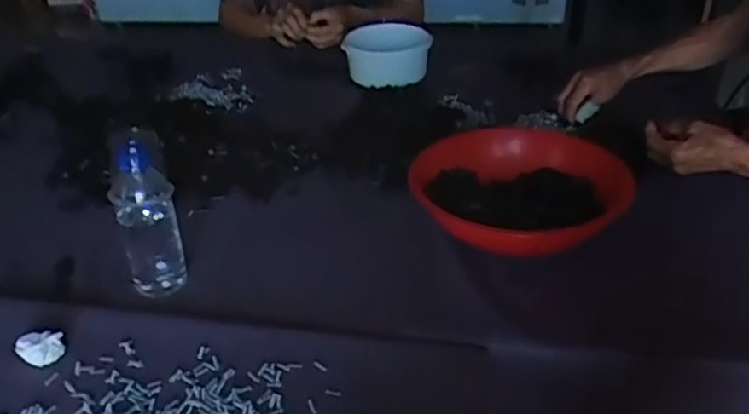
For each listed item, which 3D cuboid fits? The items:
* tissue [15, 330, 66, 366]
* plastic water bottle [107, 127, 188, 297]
[{"bbox_3d":[-0.315,0.134,0.618,0.039,0.022,0.031,-19,36,-26],"label":"tissue"},{"bbox_3d":[-0.246,0.008,0.711,0.055,0.200,0.062,-7,32,-10],"label":"plastic water bottle"}]

